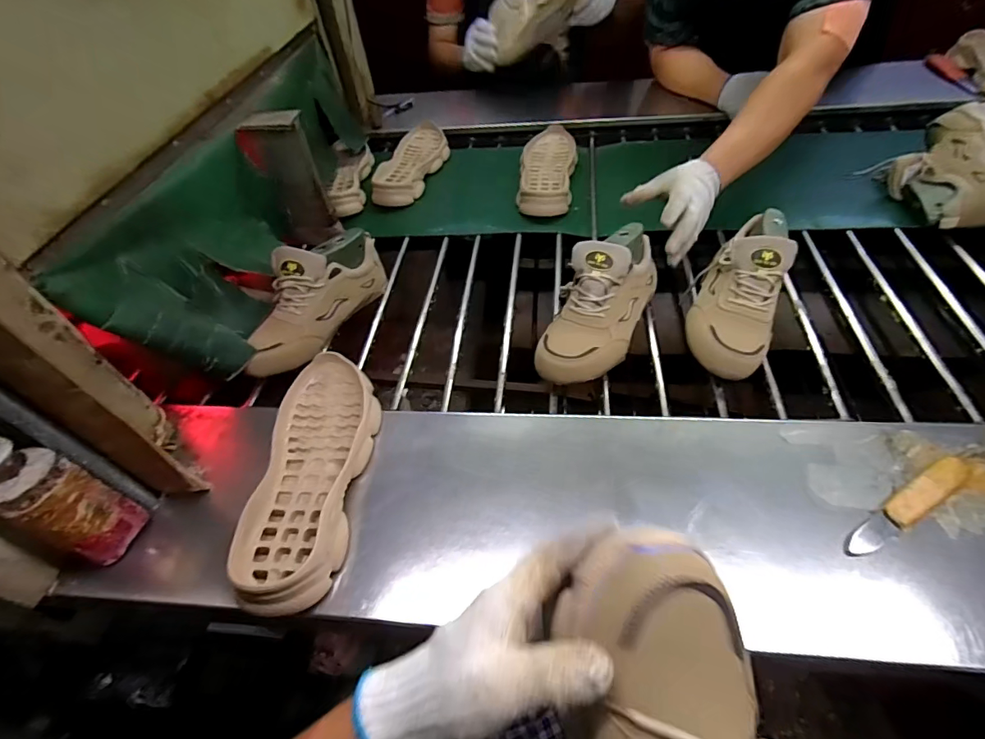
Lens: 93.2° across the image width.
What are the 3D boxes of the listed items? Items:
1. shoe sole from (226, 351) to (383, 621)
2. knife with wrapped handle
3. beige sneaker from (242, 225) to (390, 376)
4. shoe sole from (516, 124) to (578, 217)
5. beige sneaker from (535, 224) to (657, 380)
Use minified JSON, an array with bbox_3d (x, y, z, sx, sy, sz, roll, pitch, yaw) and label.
[{"bbox_3d":[-0.198,0.105,0.521,0.115,0.054,0.302,-1,52,1],"label":"shoe sole"},{"bbox_3d":[0.407,0.132,0.454,0.162,0.017,0.025,-26,56,-18],"label":"knife with wrapped handle"},{"bbox_3d":[-0.278,-0.114,0.704,0.082,0.123,0.265,24,56,19],"label":"beige sneaker"},{"bbox_3d":[0.117,-0.429,0.988,0.112,0.042,0.299,7,52,7],"label":"shoe sole"},{"bbox_3d":[0.149,-0.095,0.633,0.113,0.099,0.271,26,71,20],"label":"beige sneaker"}]

